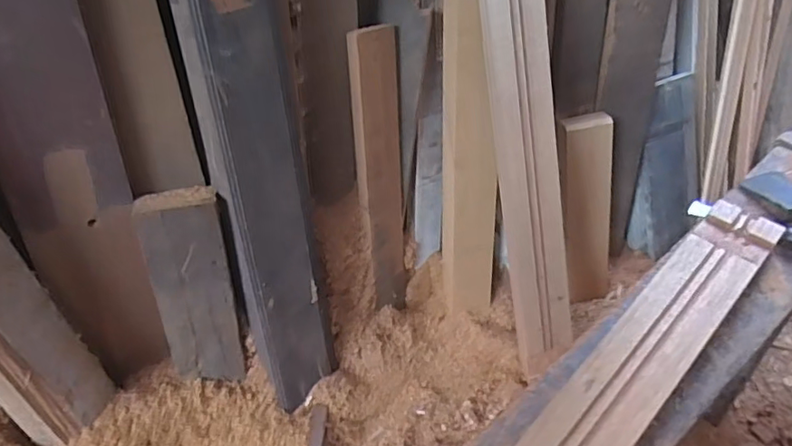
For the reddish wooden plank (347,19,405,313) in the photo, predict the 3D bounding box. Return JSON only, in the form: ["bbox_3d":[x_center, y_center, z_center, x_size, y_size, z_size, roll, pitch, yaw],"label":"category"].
[{"bbox_3d":[-0.027,-0.083,1.145,0.020,0.614,0.113,22,37,38],"label":"reddish wooden plank"}]

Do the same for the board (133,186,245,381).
[{"bbox_3d":[-0.349,0.120,0.952,0.126,0.375,0.063,-10,33,-18],"label":"board"}]

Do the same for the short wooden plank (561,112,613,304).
[{"bbox_3d":[0.459,-0.026,1.325,0.122,0.471,0.060,-12,31,2],"label":"short wooden plank"}]

